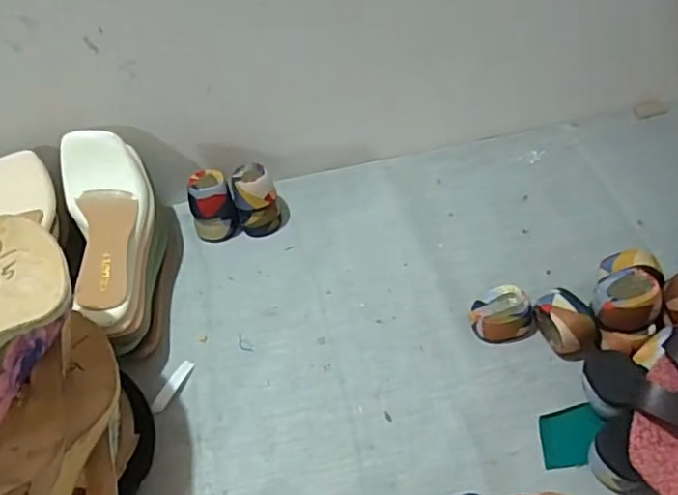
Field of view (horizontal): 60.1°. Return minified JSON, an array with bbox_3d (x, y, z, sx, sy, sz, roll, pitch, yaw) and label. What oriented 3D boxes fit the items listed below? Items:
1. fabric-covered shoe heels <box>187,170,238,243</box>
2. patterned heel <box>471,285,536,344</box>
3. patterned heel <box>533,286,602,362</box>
[{"bbox_3d":[-0.157,-0.054,0.715,0.050,0.080,0.061,-19,52,-10],"label":"fabric-covered shoe heels"},{"bbox_3d":[0.170,0.069,0.611,0.061,0.037,0.055,-27,54,-16],"label":"patterned heel"},{"bbox_3d":[0.231,0.077,0.593,0.042,0.052,0.062,-19,52,-10],"label":"patterned heel"}]

